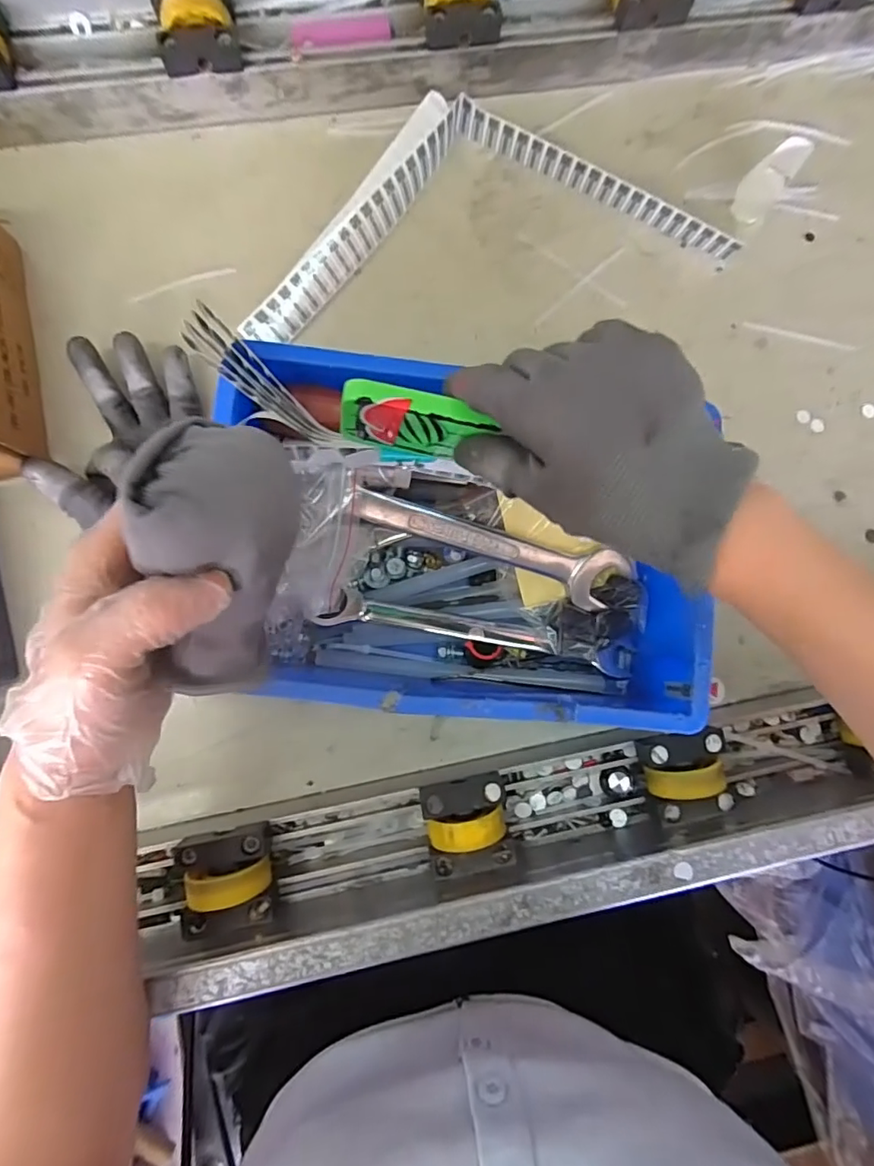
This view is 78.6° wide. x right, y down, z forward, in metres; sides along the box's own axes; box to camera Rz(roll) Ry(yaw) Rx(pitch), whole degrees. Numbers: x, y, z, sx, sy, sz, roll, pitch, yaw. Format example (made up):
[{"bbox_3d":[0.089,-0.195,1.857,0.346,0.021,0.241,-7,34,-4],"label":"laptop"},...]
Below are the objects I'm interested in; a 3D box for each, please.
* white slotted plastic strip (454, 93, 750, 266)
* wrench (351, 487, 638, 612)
[{"bbox_3d":[0.124,-0.302,0.407,0.233,0.023,0.009,23,83,-2],"label":"white slotted plastic strip"},{"bbox_3d":[0.038,-0.020,0.356,0.190,0.019,0.037,14,85,-5],"label":"wrench"}]

